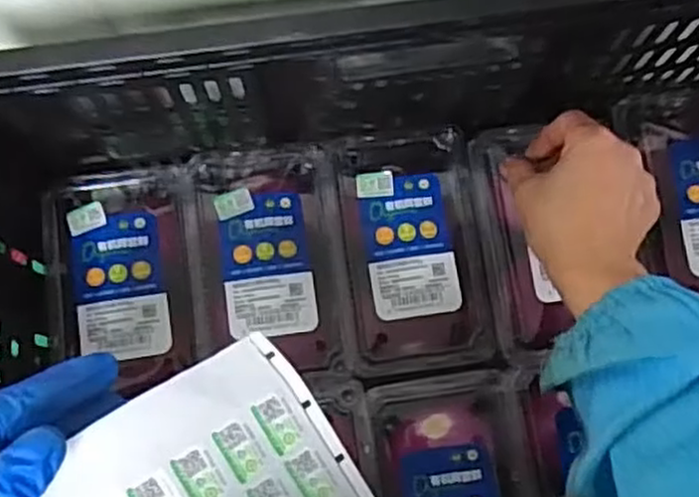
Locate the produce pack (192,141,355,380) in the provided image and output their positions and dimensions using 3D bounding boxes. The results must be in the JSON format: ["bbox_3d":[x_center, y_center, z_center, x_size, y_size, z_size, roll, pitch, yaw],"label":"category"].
[{"bbox_3d":[-0.058,0.002,0.538,0.098,0.039,0.157,-7,75,-3],"label":"produce pack"}]

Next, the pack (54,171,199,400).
[{"bbox_3d":[-0.158,0.020,0.527,0.090,0.034,0.155,-7,75,-3],"label":"pack"}]

